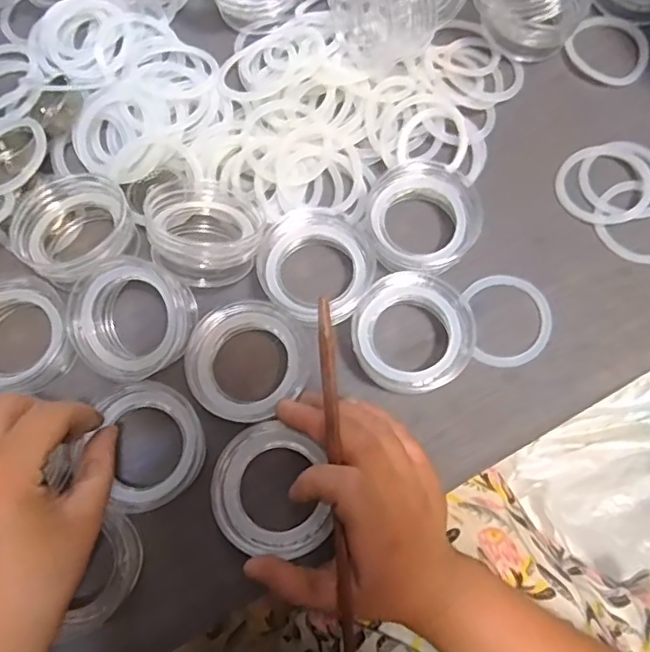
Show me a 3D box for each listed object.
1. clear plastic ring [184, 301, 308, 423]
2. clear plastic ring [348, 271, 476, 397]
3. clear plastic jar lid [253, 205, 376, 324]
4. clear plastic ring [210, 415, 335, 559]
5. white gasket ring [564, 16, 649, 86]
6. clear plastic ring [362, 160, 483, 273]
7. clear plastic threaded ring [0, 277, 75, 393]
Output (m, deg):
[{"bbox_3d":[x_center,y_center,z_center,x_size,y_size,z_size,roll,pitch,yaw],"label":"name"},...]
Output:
[{"bbox_3d":[-0.045,0.021,0.342,0.070,0.029,0.069,0,73,1],"label":"clear plastic ring"},{"bbox_3d":[0.050,0.005,0.344,0.070,0.032,0.066,0,73,1],"label":"clear plastic ring"},{"bbox_3d":[-0.005,-0.035,0.358,0.067,0.030,0.066,0,73,1],"label":"clear plastic jar lid"},{"bbox_3d":[-0.030,0.087,0.316,0.060,0.016,0.071,-11,73,-2],"label":"clear plastic ring"},{"bbox_3d":[0.201,-0.196,0.414,0.056,0.010,0.052,0,73,1],"label":"white gasket ring"},{"bbox_3d":[0.059,-0.066,0.366,0.069,0.029,0.068,0,73,1],"label":"clear plastic ring"},{"bbox_3d":[-0.185,0.005,0.349,0.066,0.028,0.068,0,73,1],"label":"clear plastic threaded ring"}]

